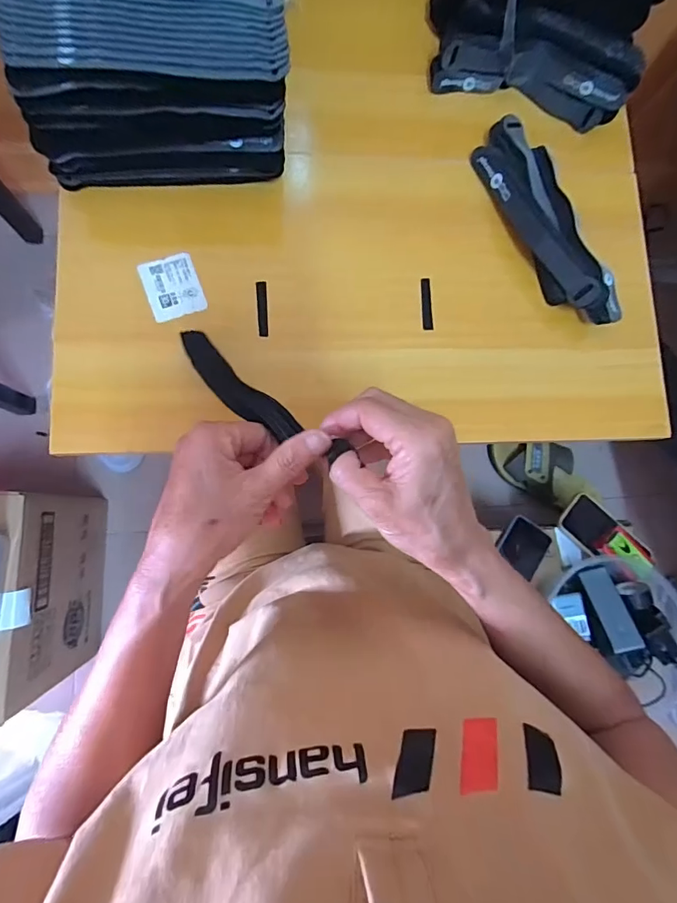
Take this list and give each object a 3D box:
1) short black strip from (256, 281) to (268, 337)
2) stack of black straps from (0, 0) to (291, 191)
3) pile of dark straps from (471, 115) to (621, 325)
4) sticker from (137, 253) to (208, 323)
[{"bbox_3d":[-0.072,-0.135,0.434,0.010,0.005,0.055,-3,84,-8],"label":"short black strip"},{"bbox_3d":[-0.147,-0.301,0.388,0.206,0.121,0.092,-6,84,-8],"label":"stack of black straps"},{"bbox_3d":[0.209,-0.230,0.463,0.066,0.040,0.233,-22,86,-9],"label":"pile of dark straps"},{"bbox_3d":[-0.155,-0.154,0.428,0.049,0.004,0.060,-21,83,-12],"label":"sticker"}]

